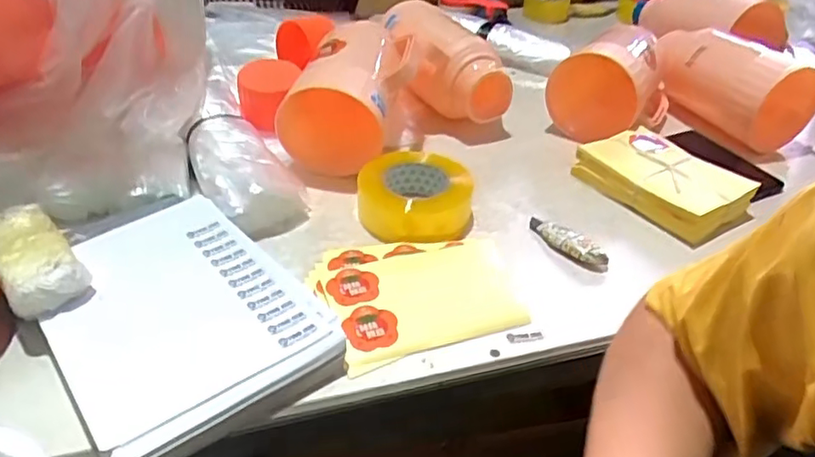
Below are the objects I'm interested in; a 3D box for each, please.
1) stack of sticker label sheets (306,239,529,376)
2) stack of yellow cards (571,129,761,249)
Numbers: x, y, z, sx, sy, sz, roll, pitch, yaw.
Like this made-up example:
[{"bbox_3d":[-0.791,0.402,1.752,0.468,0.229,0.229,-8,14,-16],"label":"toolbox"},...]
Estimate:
[{"bbox_3d":[0.014,0.059,0.635,0.207,0.019,0.162,-12,38,-19],"label":"stack of sticker label sheets"},{"bbox_3d":[0.331,-0.064,0.785,0.142,0.055,0.197,-22,43,-30],"label":"stack of yellow cards"}]

